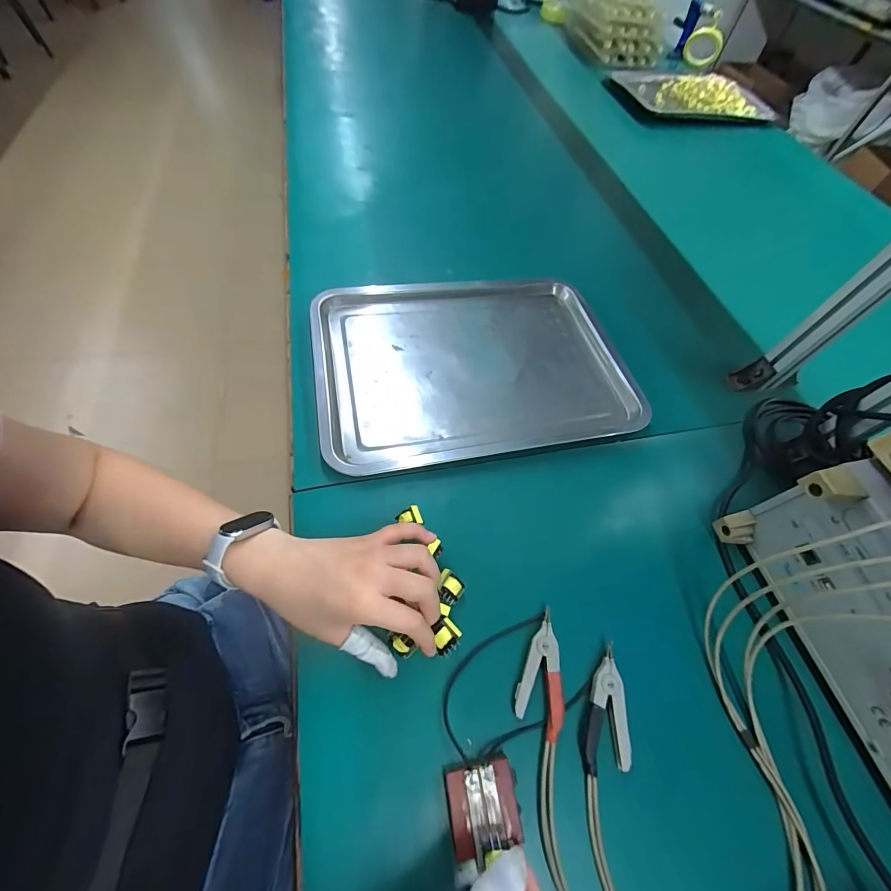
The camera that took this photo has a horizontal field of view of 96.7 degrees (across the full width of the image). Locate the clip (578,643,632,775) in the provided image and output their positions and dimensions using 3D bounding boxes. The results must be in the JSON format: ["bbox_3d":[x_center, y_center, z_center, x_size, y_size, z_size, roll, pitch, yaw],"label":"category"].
[{"bbox_3d":[0.128,0.214,0.325,0.040,0.009,0.087,6,60,0],"label":"clip"}]

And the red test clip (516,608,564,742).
[{"bbox_3d":[0.084,0.190,0.334,0.038,0.009,0.091,18,60,7],"label":"red test clip"}]

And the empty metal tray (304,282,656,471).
[{"bbox_3d":[0.036,-0.106,0.503,0.382,0.034,0.278,-9,61,-9],"label":"empty metal tray"}]

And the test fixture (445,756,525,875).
[{"bbox_3d":[0.028,0.259,0.285,0.050,0.018,0.050,-6,60,-7],"label":"test fixture"}]

